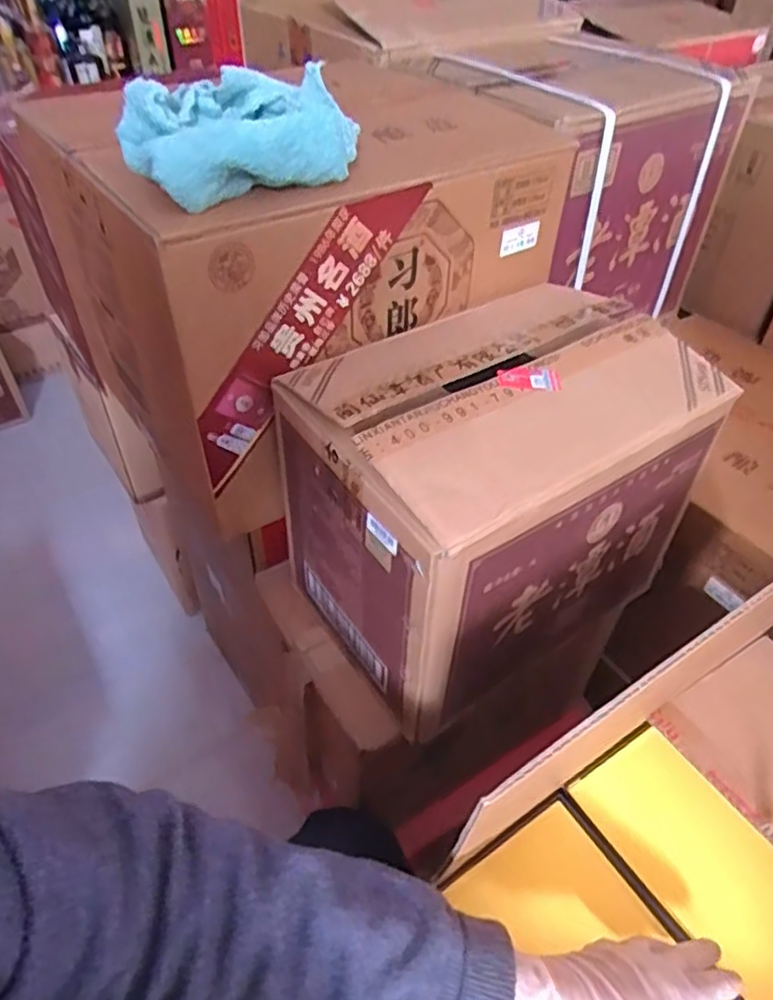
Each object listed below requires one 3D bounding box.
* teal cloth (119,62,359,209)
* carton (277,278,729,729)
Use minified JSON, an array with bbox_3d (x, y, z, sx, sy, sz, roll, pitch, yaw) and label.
[{"bbox_3d":[-0.103,-0.263,0.473,0.154,0.069,0.087,-33,54,-30],"label":"teal cloth"},{"bbox_3d":[0.096,-0.011,0.622,0.331,0.266,0.235,-24,50,-24],"label":"carton"}]

